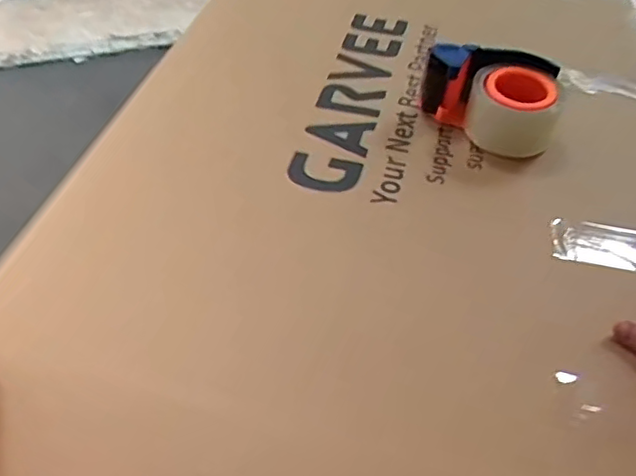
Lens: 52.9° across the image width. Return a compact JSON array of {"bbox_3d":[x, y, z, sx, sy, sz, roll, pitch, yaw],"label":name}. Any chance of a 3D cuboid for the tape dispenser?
[{"bbox_3d":[0.183,-0.154,0.695,0.139,0.078,0.086,13,47,9],"label":"tape dispenser"}]

